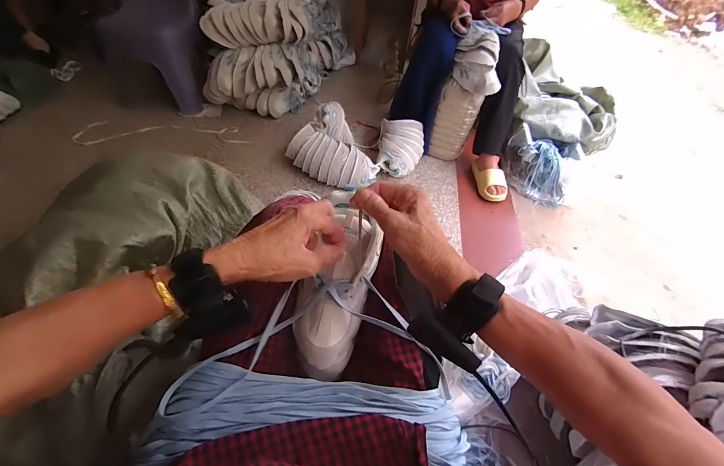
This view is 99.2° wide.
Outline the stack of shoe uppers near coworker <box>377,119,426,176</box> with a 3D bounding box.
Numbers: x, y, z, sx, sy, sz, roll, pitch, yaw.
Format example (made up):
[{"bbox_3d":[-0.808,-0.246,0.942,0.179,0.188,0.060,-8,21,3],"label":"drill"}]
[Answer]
[{"bbox_3d":[0.160,-0.346,1.262,0.179,0.160,0.254,8,52,1],"label":"stack of shoe uppers near coworker"}]

